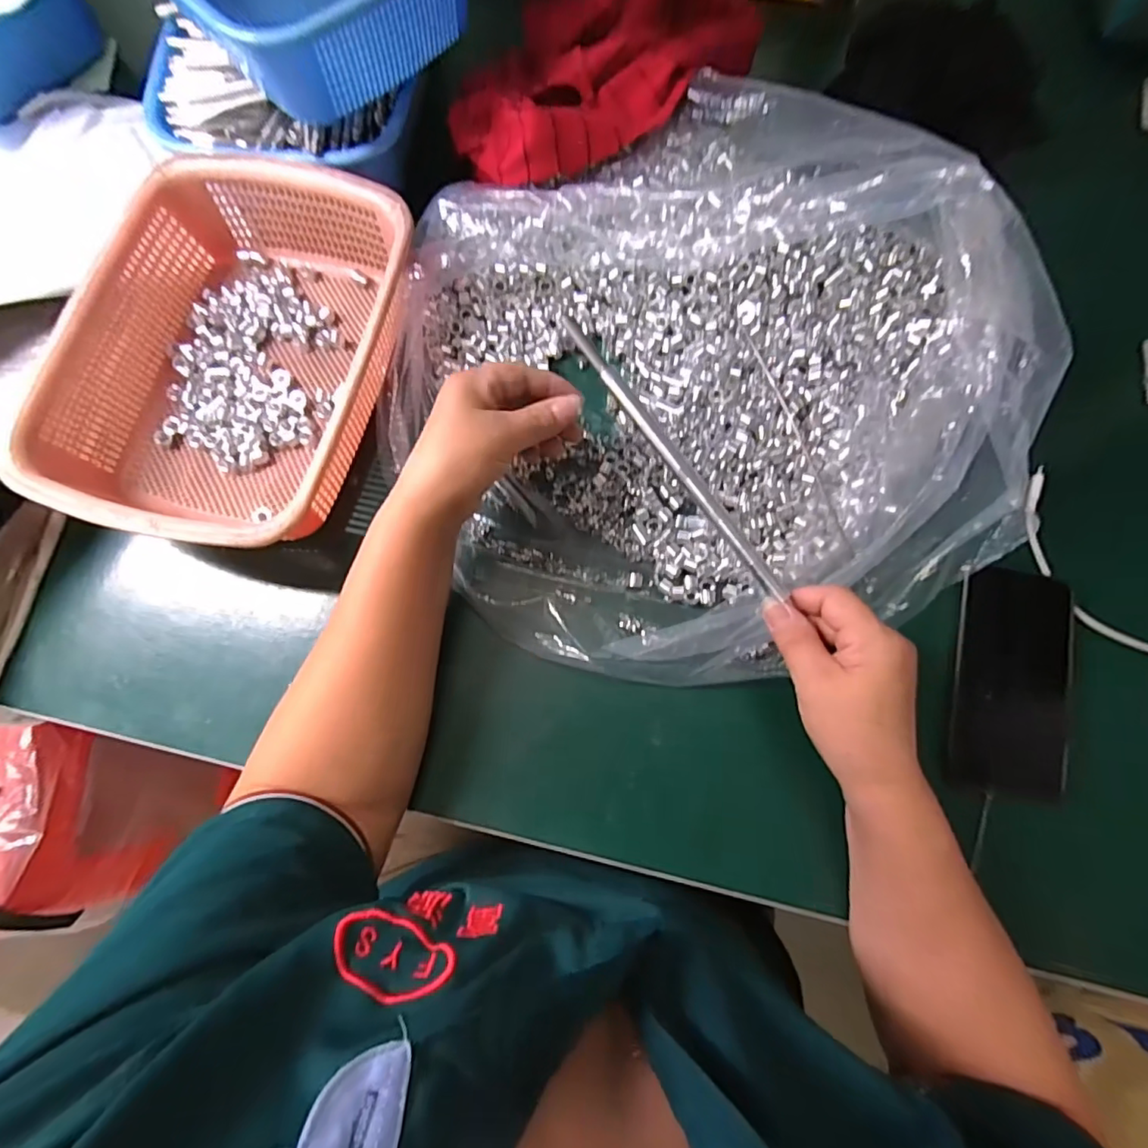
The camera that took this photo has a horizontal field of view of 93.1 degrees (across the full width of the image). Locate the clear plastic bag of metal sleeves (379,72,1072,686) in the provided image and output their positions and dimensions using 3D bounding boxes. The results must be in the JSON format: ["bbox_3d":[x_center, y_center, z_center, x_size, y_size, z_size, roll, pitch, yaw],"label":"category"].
[{"bbox_3d":[0.094,-0.154,0.375,0.465,0.117,0.425,-20,80,-2],"label":"clear plastic bag of metal sleeves"}]

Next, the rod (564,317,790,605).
[{"bbox_3d":[0.064,-0.066,0.331,0.010,0.010,0.210,-39,95,-6],"label":"rod"}]

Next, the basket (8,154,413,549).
[{"bbox_3d":[-0.246,-0.162,0.404,0.212,0.078,0.286,13,80,4],"label":"basket"}]

